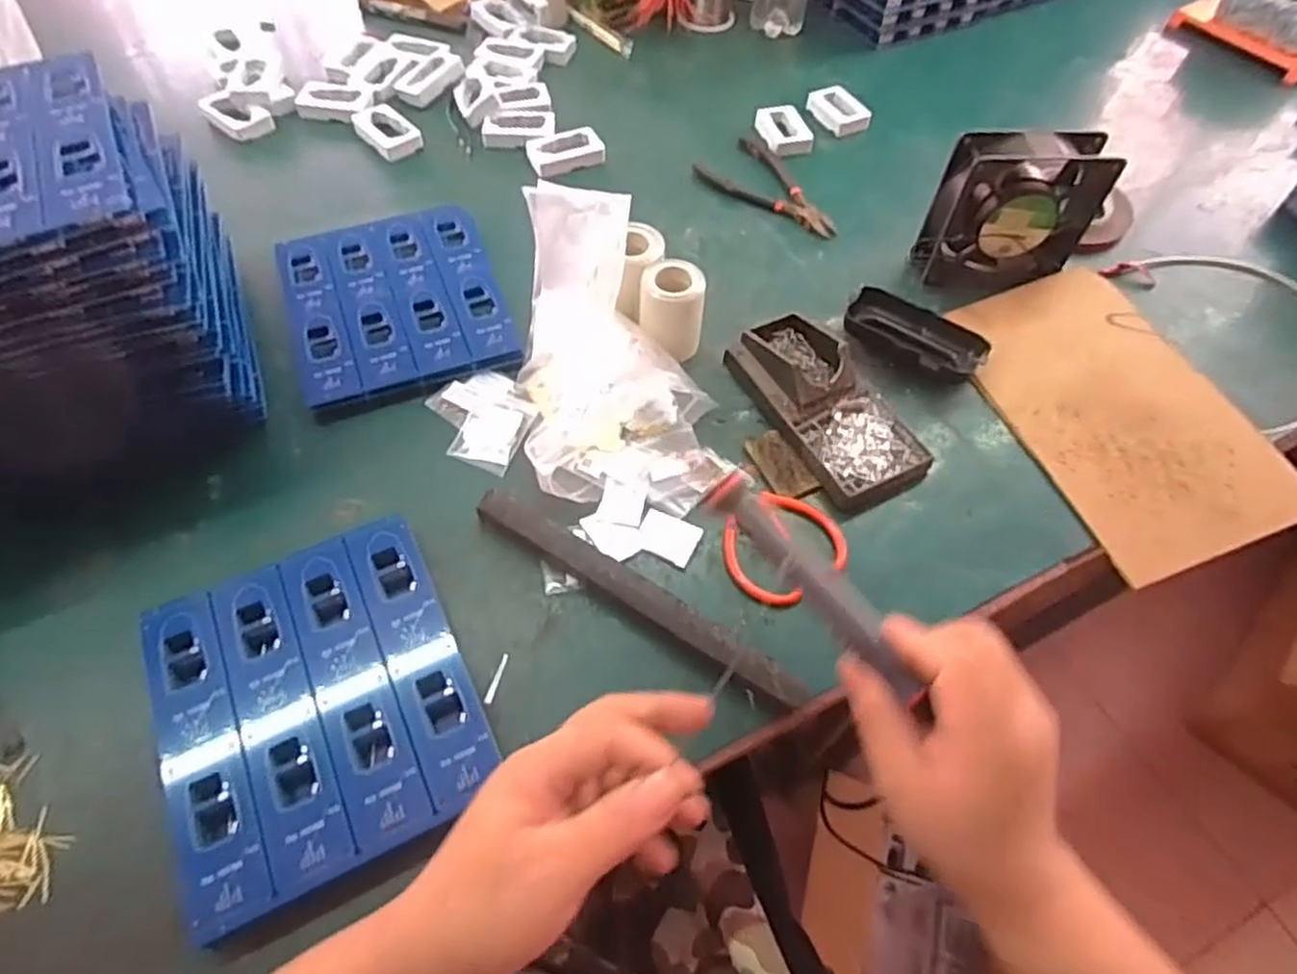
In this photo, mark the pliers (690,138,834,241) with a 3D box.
[{"bbox_3d":[0.121,-0.285,0.713,0.079,0.010,0.159,-33,63,-20],"label":"pliers"}]

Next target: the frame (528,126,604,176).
[{"bbox_3d":[-0.082,-0.333,0.735,0.072,0.019,0.048,-17,59,-12],"label":"frame"}]

